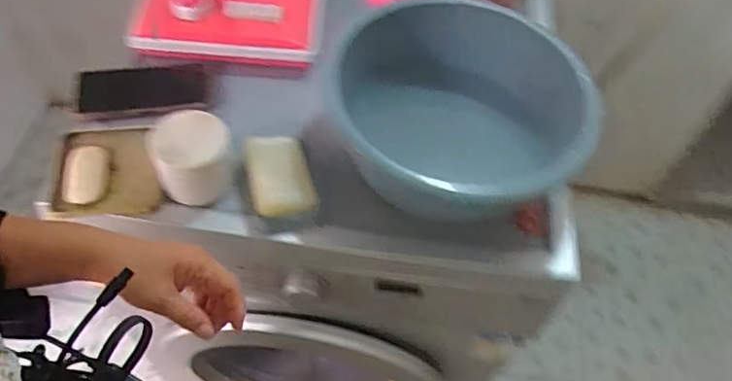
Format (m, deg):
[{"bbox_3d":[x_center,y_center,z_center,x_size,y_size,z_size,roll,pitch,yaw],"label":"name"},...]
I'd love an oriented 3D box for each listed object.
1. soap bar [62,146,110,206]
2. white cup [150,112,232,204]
[{"bbox_3d":[-0.313,-0.013,0.632,0.047,0.021,0.074,-10,56,-10],"label":"soap bar"},{"bbox_3d":[-0.184,-0.027,0.611,0.081,0.090,0.073,-15,57,-13],"label":"white cup"}]

